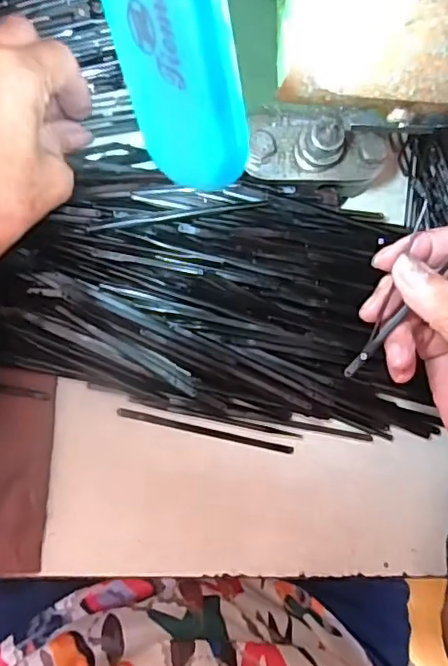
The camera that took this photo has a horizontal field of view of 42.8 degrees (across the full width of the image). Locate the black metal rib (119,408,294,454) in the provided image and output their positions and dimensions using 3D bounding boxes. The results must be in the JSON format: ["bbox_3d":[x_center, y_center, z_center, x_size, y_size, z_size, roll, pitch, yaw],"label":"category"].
[{"bbox_3d":[-0.010,0.055,0.319,0.098,0.005,0.005,14,84,-5],"label":"black metal rib"}]

